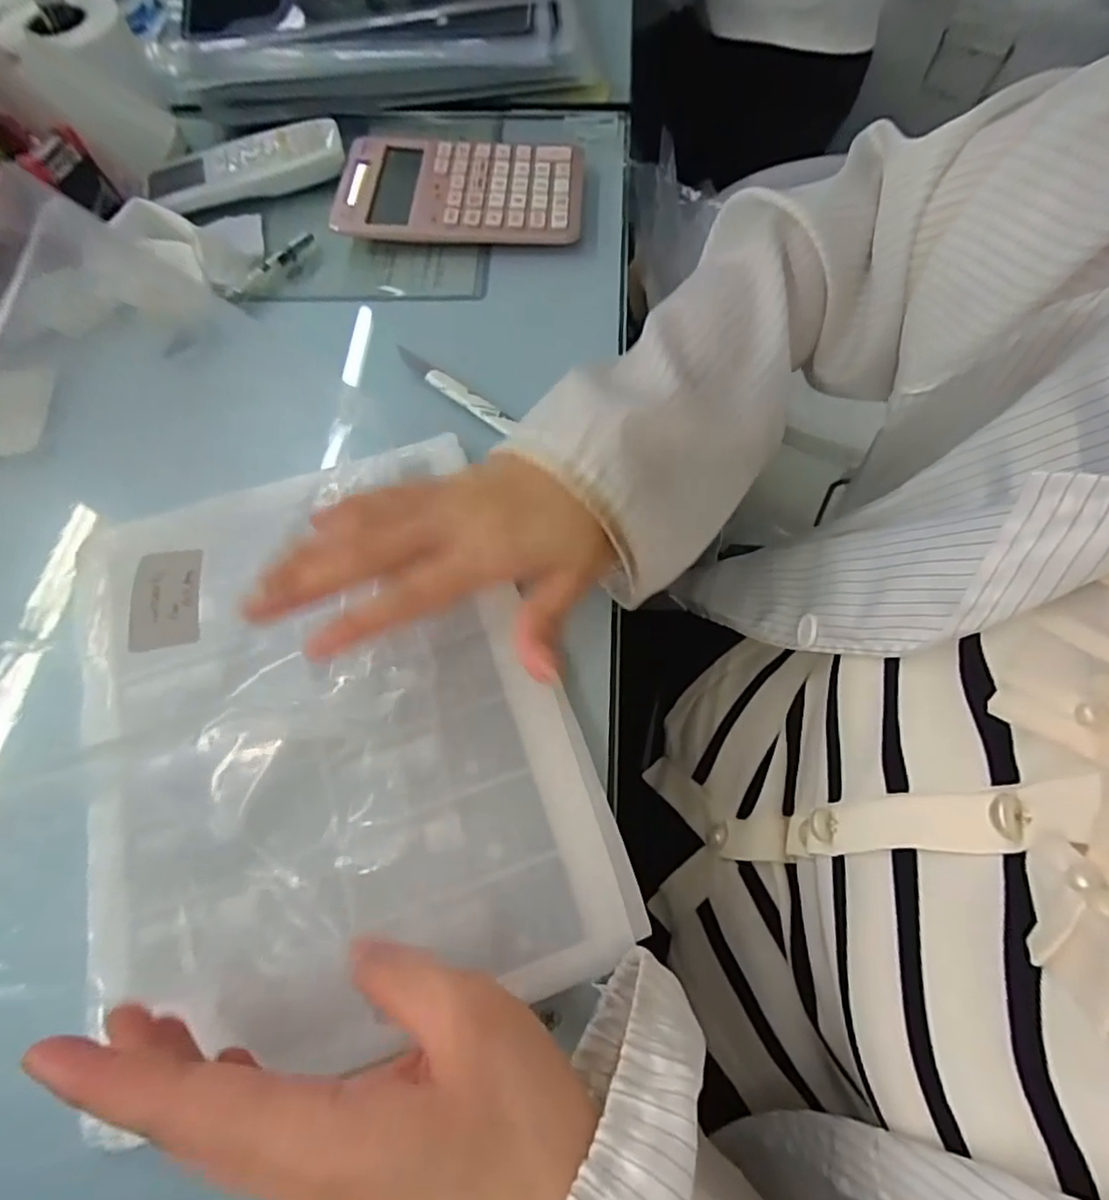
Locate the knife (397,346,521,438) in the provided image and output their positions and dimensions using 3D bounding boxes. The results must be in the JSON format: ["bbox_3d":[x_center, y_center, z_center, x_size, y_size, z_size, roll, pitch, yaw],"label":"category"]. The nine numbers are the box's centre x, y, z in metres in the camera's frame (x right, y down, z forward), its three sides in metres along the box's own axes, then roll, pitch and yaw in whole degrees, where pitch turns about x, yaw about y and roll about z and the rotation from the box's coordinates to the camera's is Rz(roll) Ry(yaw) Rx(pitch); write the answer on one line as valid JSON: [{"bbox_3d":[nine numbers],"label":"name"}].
[{"bbox_3d":[-0.065,-0.133,0.383,0.099,0.010,0.011,37,72,17],"label":"knife"}]

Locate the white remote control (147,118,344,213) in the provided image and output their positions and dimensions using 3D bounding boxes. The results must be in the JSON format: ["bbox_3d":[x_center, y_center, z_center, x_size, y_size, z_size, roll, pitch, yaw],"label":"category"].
[{"bbox_3d":[-0.232,-0.327,0.469,0.143,0.030,0.048,-16,66,-5],"label":"white remote control"}]

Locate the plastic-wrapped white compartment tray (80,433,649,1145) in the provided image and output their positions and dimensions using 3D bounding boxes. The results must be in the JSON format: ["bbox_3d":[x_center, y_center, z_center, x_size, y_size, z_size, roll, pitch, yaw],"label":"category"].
[{"bbox_3d":[-0.110,0.049,0.290,0.207,0.016,0.280,-21,66,-8],"label":"plastic-wrapped white compartment tray"}]

